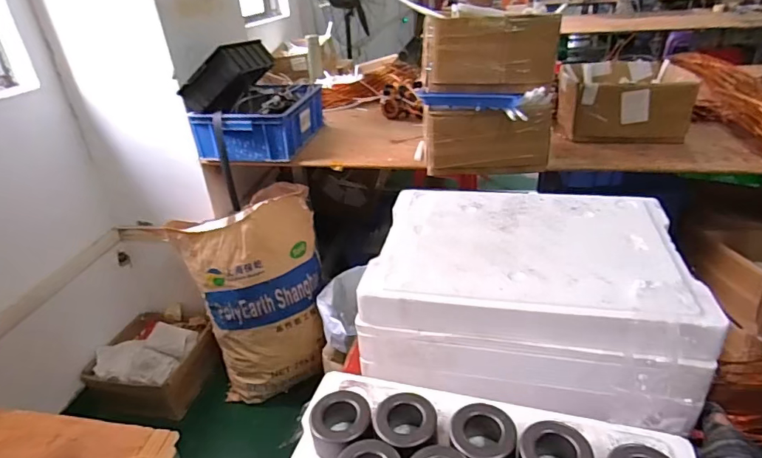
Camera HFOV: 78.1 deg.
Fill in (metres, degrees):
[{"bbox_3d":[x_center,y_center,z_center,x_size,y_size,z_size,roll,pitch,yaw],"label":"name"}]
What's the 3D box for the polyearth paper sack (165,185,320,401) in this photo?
[{"bbox_3d":[-0.395,0.209,1.539,0.408,0.600,0.311,-11,30,-12],"label":"polyearth paper sack"}]

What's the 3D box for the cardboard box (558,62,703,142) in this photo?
[{"bbox_3d":[0.734,-0.398,1.459,0.345,0.175,0.340,5,31,17],"label":"cardboard box"}]

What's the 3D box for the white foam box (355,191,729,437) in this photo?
[{"bbox_3d":[0.183,0.072,0.624,0.377,0.118,0.313,5,30,16],"label":"white foam box"}]

